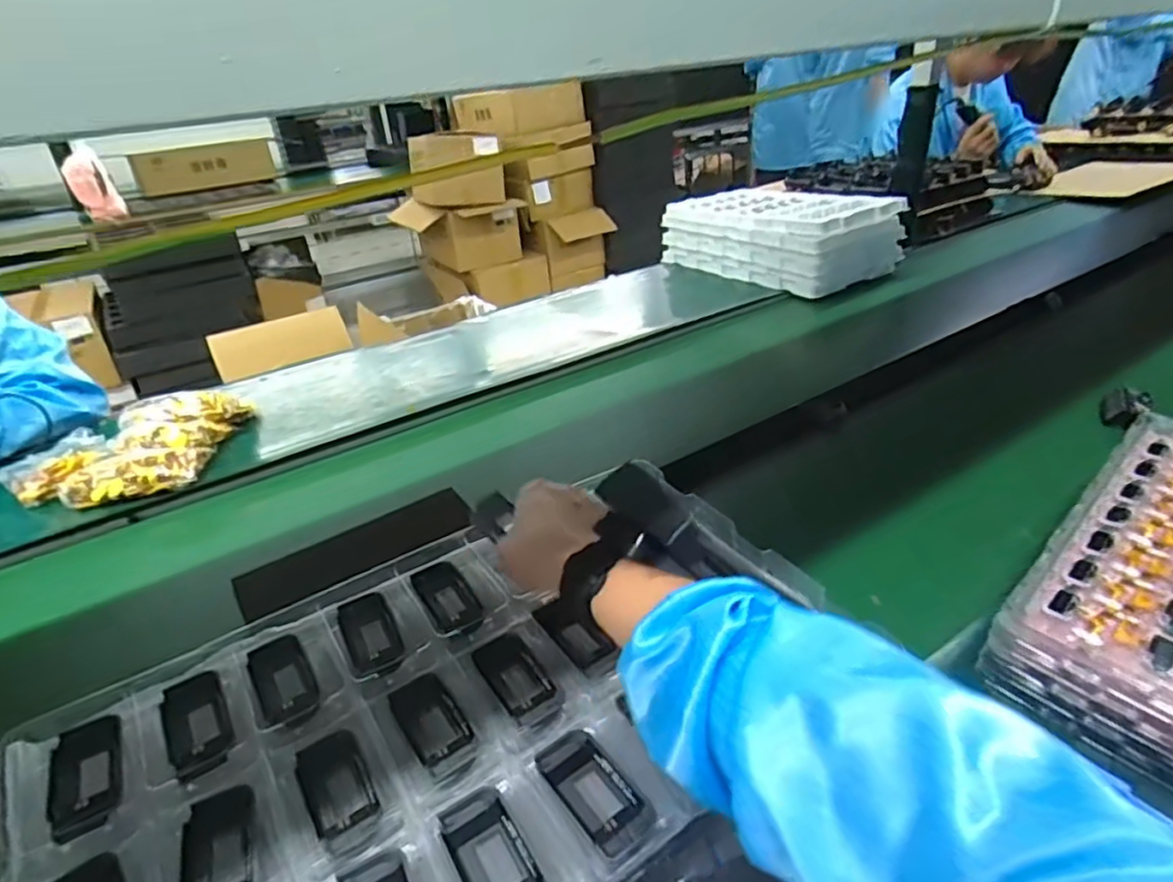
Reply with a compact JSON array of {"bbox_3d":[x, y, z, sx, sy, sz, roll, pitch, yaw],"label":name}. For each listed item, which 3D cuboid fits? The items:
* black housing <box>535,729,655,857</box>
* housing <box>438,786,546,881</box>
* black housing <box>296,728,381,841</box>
[{"bbox_3d":[0.005,0.202,0.393,0.039,0.010,0.075,-23,35,-29],"label":"black housing"},{"bbox_3d":[-0.048,0.211,0.341,0.034,0.005,0.069,-21,34,-26],"label":"housing"},{"bbox_3d":[-0.151,0.206,0.406,0.037,0.011,0.065,-21,34,-26],"label":"black housing"}]

